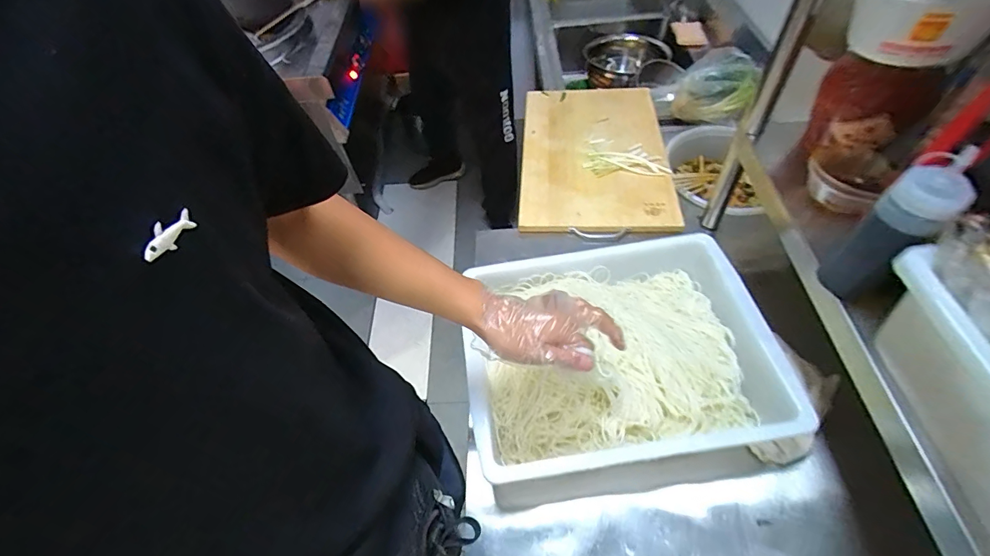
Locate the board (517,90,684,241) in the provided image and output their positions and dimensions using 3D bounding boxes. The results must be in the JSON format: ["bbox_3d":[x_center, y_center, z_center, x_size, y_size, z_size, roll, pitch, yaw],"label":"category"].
[{"bbox_3d":[0.248,-0.320,1.089,0.352,0.040,0.575,1,54,6],"label":"board"}]

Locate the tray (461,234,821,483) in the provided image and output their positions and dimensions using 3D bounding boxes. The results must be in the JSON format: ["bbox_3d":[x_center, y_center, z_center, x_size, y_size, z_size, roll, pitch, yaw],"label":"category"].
[{"bbox_3d":[0.186,0.103,0.666,0.457,0.091,0.349,-8,54,-1],"label":"tray"}]

